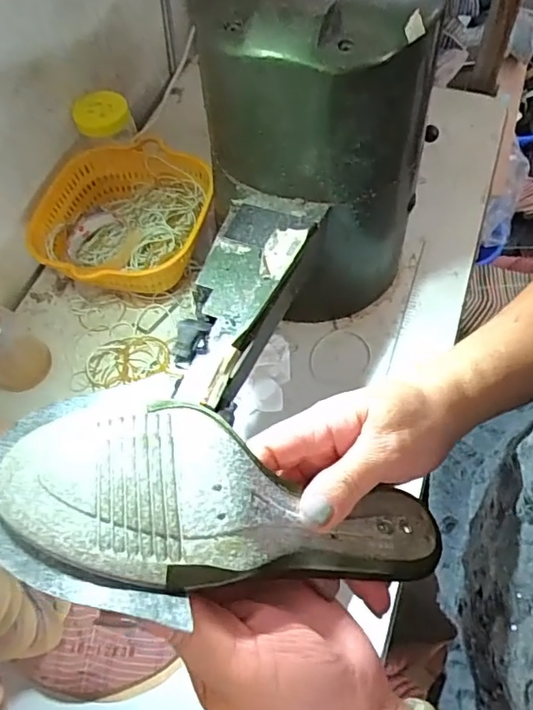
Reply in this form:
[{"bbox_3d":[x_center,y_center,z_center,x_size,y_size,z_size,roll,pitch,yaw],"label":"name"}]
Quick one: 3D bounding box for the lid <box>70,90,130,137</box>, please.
[{"bbox_3d":[-0.215,-0.315,0.698,0.070,0.014,0.056,-28,95,-19],"label":"lid"}]

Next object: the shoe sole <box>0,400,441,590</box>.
[{"bbox_3d":[-0.003,0.070,0.256,0.226,0.056,0.082,17,60,-23],"label":"shoe sole"}]

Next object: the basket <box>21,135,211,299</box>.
[{"bbox_3d":[-0.184,-0.166,0.680,0.216,0.080,0.222,-6,62,1],"label":"basket"}]

